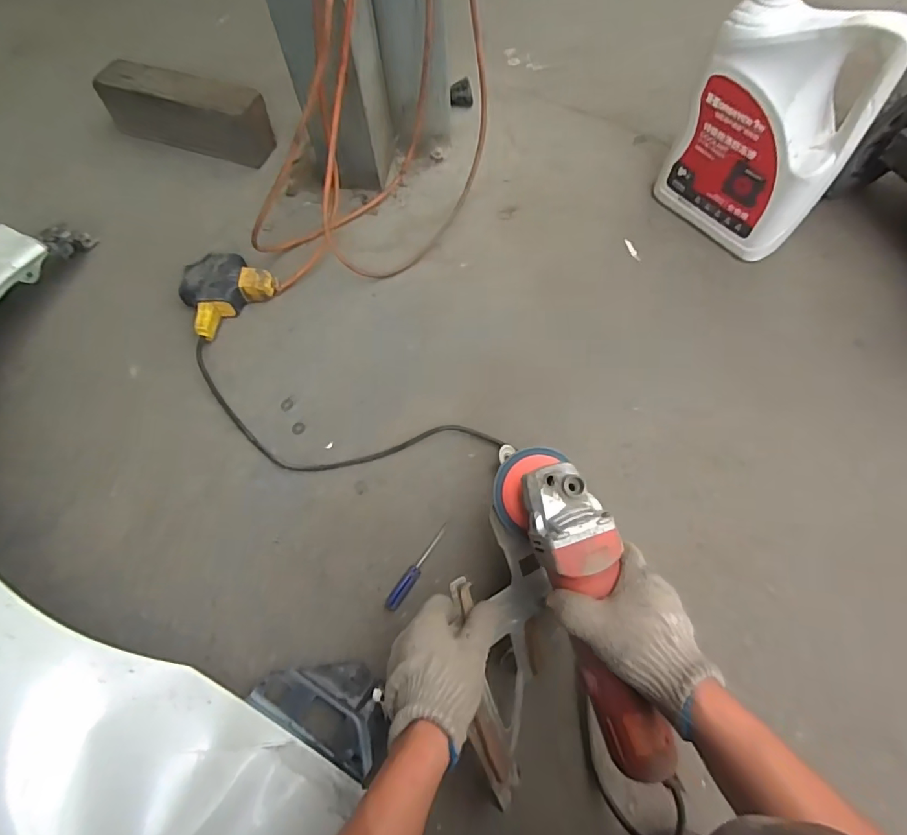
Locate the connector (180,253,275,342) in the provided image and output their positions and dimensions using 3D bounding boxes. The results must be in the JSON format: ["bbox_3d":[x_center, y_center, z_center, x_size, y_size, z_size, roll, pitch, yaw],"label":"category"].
[{"bbox_3d":[-0.343,-0.184,0.768,0.104,0.054,0.133,41,74,18],"label":"connector"}]

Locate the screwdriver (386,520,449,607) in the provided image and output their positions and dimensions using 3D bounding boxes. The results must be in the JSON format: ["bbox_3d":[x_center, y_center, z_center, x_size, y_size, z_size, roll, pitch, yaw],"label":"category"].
[{"bbox_3d":[-0.041,0.175,0.611,0.016,0.012,0.114,32,71,15],"label":"screwdriver"}]

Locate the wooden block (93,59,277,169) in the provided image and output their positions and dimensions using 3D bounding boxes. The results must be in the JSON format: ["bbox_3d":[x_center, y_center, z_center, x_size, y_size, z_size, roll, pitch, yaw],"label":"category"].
[{"bbox_3d":[-0.463,-0.529,0.907,0.304,0.097,0.084,19,68,11],"label":"wooden block"}]

